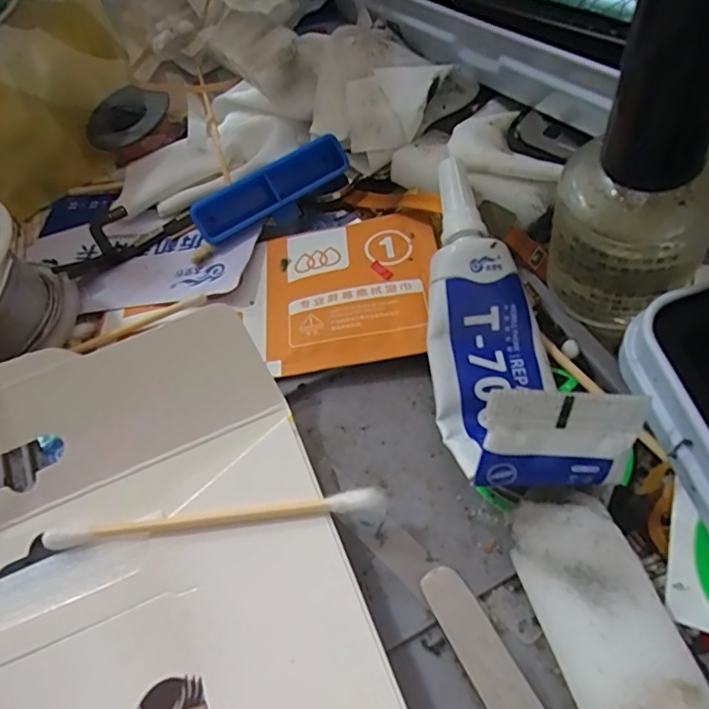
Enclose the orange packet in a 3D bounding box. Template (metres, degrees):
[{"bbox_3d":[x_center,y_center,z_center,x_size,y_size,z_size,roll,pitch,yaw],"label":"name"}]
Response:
[{"bbox_3d":[-0.002,-0.019,0.148,0.048,0.004,0.049,-11,55,7],"label":"orange packet"}]

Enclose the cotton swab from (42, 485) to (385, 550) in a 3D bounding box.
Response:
[{"bbox_3d":[-0.030,0.035,0.114,0.070,0.008,0.004,-8,59,4],"label":"cotton swab"}]

